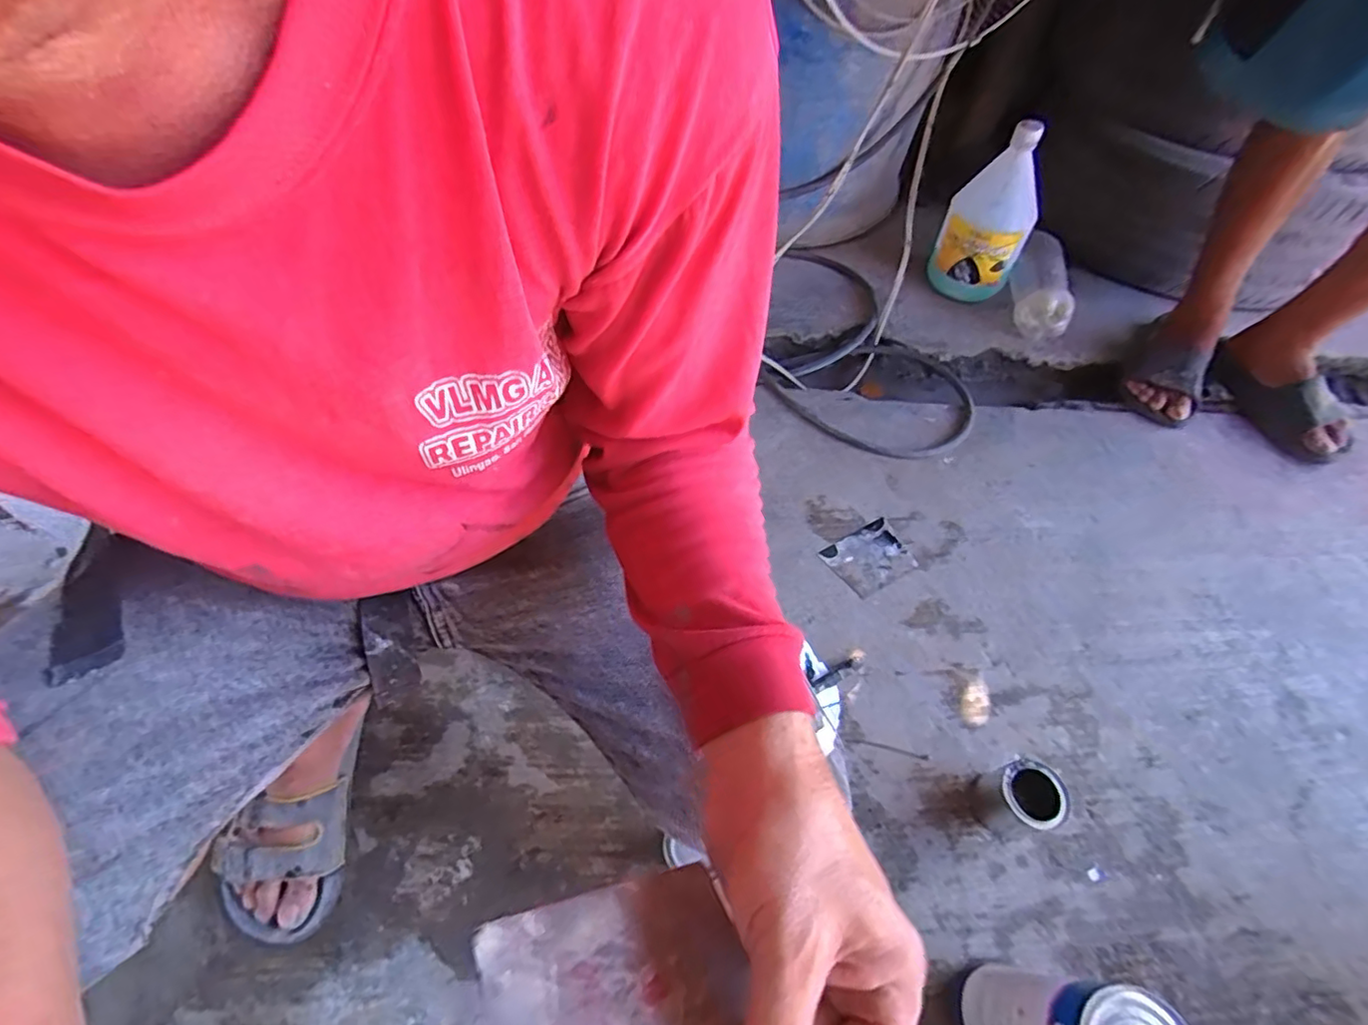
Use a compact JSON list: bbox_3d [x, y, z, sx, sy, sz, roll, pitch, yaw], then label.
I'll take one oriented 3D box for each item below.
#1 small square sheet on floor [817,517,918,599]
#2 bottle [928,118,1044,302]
[{"bbox_3d":[0.262,0.065,0.833,0.115,0.008,0.089,-26,62,-16],"label":"small square sheet on floor"},{"bbox_3d":[0.552,-0.528,1.071,0.150,0.276,0.120,33,62,18],"label":"bottle"}]

